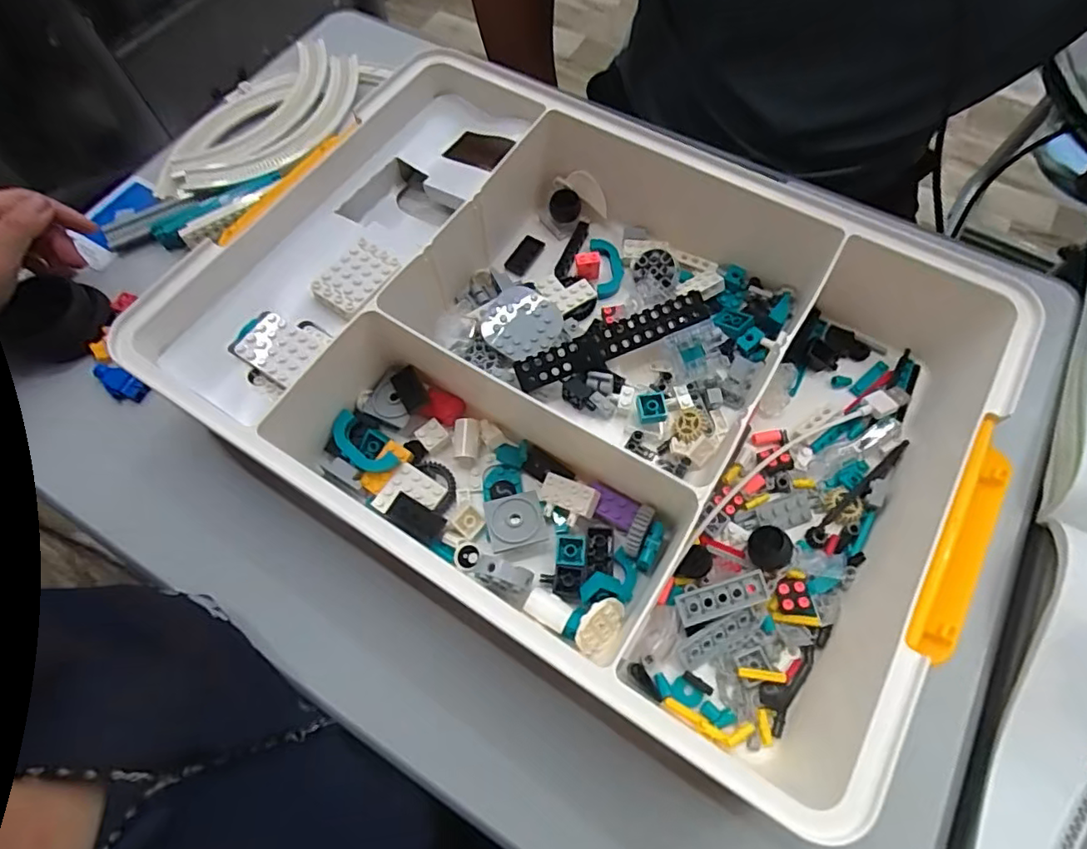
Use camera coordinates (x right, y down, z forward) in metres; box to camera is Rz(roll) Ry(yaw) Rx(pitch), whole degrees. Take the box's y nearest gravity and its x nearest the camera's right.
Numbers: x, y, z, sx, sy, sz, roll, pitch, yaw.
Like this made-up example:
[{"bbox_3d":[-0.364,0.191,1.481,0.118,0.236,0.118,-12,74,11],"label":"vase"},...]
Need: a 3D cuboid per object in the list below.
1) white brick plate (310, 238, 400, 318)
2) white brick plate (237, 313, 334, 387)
[{"bbox_3d":[-0.108,-0.085,0.330,0.034,0.007,0.045,31,70,14],"label":"white brick plate"},{"bbox_3d":[-0.145,-0.044,0.315,0.040,0.007,0.036,31,70,14],"label":"white brick plate"}]

